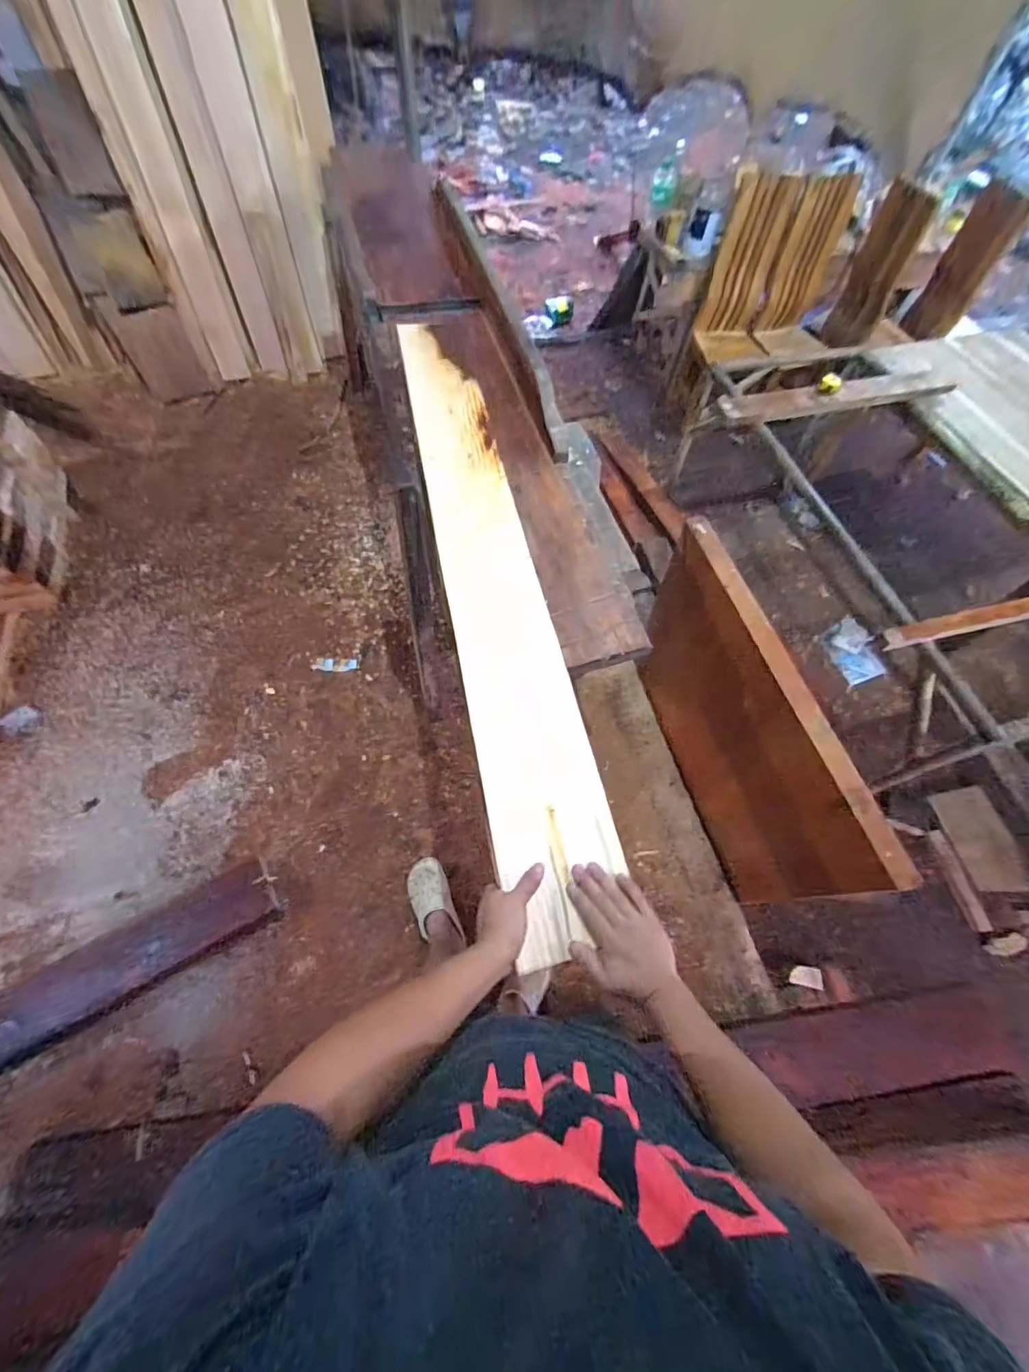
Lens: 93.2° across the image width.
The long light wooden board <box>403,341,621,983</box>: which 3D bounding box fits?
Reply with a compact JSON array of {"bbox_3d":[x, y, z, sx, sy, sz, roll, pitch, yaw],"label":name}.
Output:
[{"bbox_3d":[-0.044,-0.230,0.866,0.169,0.023,1.250,-9,65,-8],"label":"long light wooden board"}]

